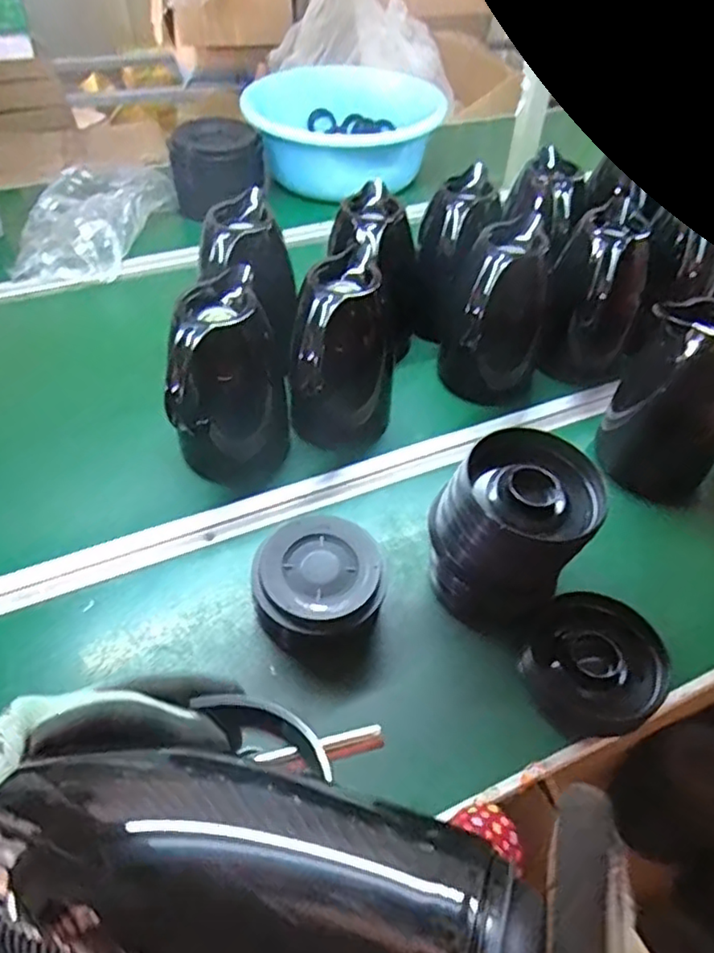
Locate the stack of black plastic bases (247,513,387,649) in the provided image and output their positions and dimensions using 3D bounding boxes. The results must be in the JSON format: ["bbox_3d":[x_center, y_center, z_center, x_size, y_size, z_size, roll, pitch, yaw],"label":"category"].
[{"bbox_3d":[-0.036,0.101,0.603,0.124,0.069,0.114,3,48,0],"label":"stack of black plastic bases"}]

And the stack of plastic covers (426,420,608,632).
[{"bbox_3d":[0.142,0.055,0.591,0.117,0.170,0.114,-22,53,-21],"label":"stack of plastic covers"}]

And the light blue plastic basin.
[{"bbox_3d":[-0.015,-0.688,1.243,0.359,0.130,0.362,1,48,-1],"label":"light blue plastic basin"}]

